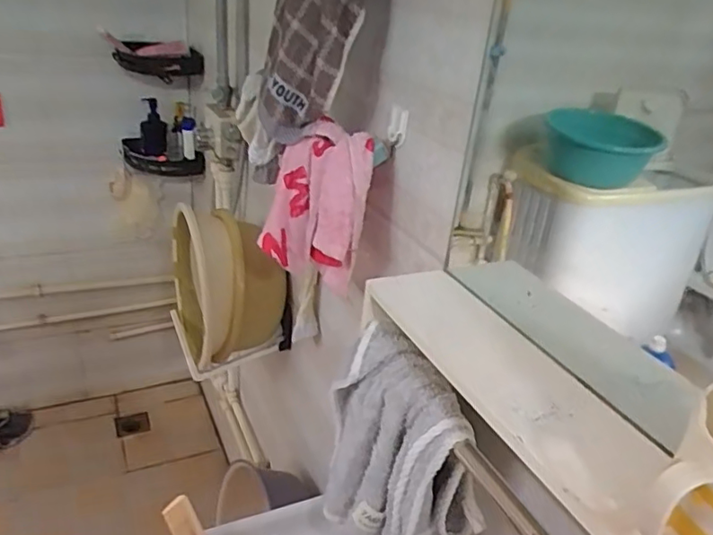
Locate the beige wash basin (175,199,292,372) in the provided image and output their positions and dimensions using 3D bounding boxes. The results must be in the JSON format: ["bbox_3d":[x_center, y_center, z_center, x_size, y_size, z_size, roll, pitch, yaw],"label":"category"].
[{"bbox_3d":[-0.262,0.034,1.164,0.182,0.295,0.260,-6,29,-22],"label":"beige wash basin"}]

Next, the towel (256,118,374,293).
[{"bbox_3d":[-0.054,-0.072,0.740,0.129,0.195,0.128,3,27,-6],"label":"towel"}]

